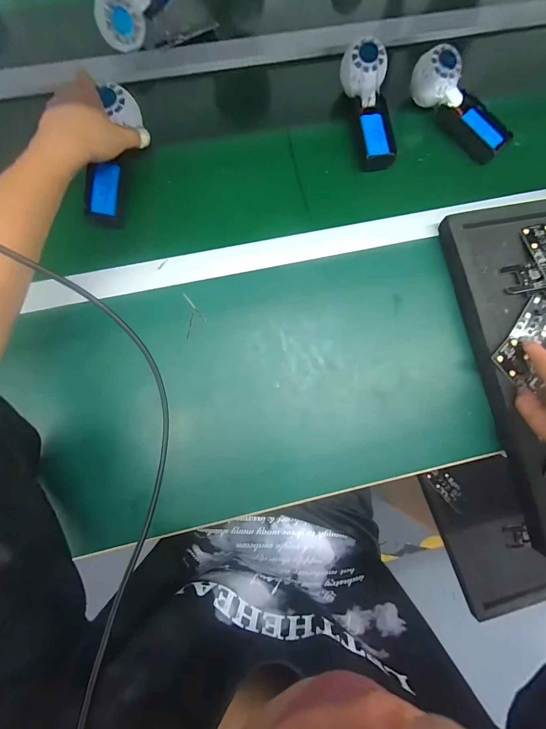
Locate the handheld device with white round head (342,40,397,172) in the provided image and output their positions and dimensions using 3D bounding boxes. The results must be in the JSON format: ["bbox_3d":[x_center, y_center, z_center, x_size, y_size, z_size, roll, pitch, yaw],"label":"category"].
[{"bbox_3d":[0.142,-0.368,0.422,0.056,0.045,0.162,-11,80,-4],"label":"handheld device with white round head"}]

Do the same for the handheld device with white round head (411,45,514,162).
[{"bbox_3d":[0.271,-0.372,0.436,0.171,0.052,0.059,42,86,-9],"label":"handheld device with white round head"}]

